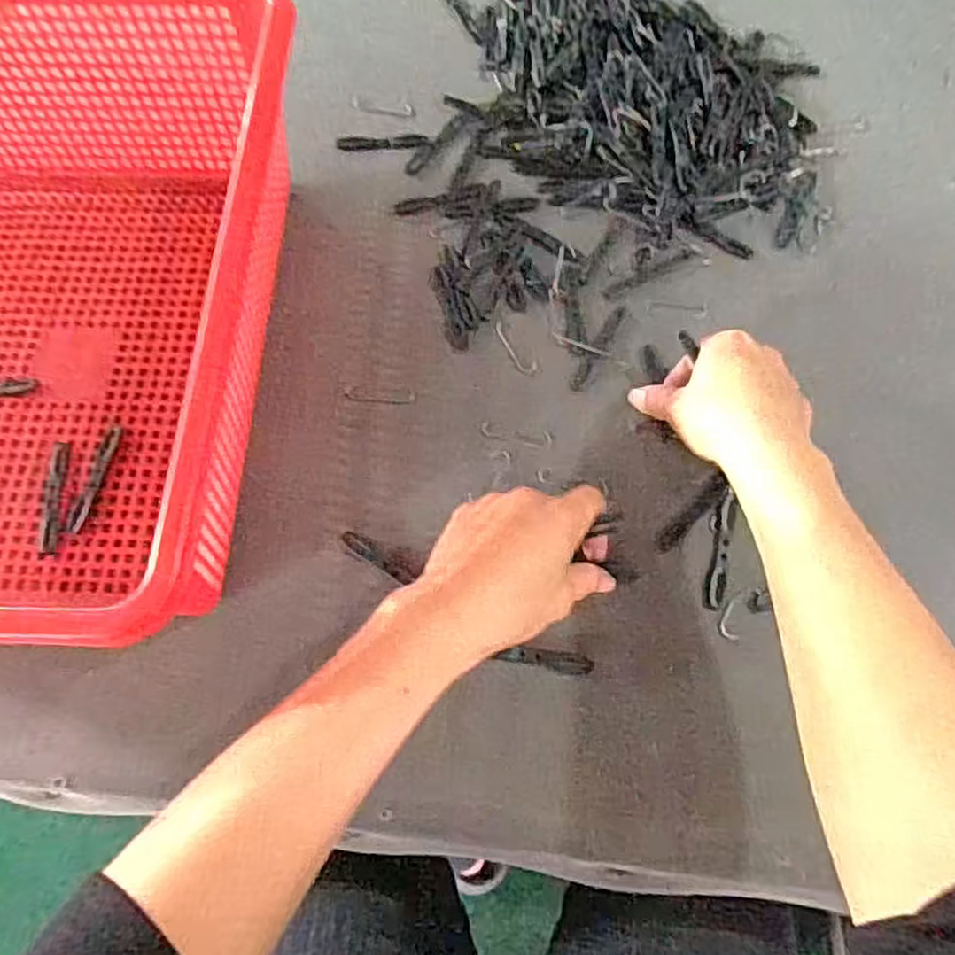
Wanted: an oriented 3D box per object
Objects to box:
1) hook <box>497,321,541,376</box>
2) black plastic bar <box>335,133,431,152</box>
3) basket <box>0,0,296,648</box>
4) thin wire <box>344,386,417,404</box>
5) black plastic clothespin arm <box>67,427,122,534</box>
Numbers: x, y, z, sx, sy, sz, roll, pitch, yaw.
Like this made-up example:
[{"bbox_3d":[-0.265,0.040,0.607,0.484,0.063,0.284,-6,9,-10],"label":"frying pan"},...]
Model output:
[{"bbox_3d":[0.023,-0.082,0.442,0.012,0.004,0.044,-36,71,-13],"label":"hook"},{"bbox_3d":[-0.070,-0.252,0.516,0.066,0.004,0.014,-5,67,-1],"label":"black plastic bar"},{"bbox_3d":[-0.264,-0.101,0.387,0.308,0.122,0.377,1,67,1],"label":"basket"},{"bbox_3d":[-0.061,-0.051,0.434,0.044,0.004,0.009,4,68,3],"label":"thin wire"},{"bbox_3d":[-0.226,0.001,0.409,0.009,0.004,0.067,11,68,5],"label":"black plastic clothespin arm"}]

